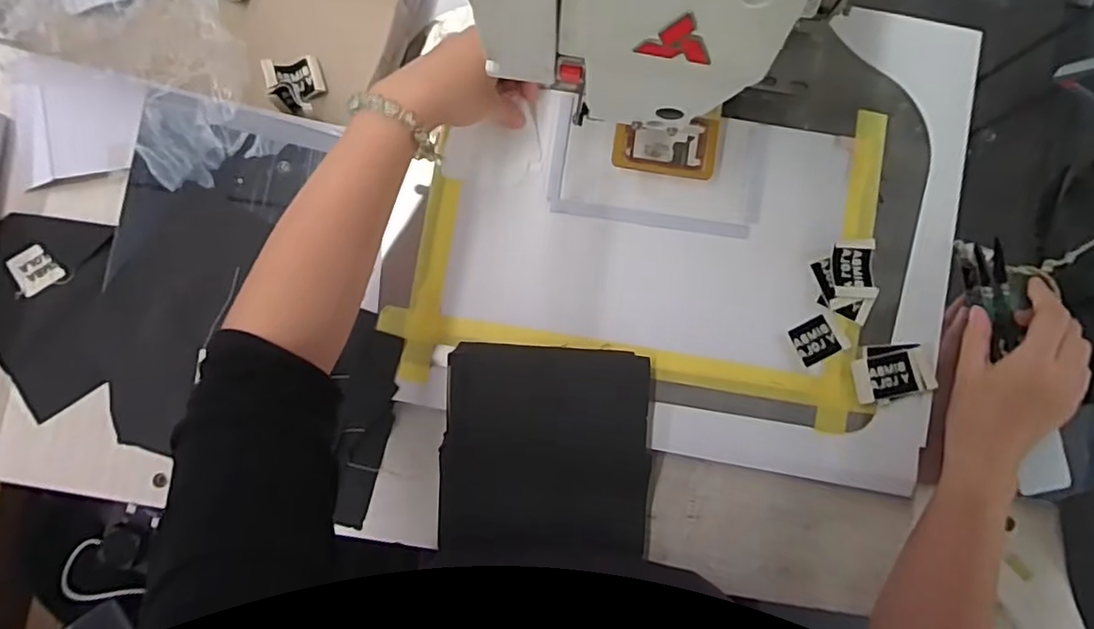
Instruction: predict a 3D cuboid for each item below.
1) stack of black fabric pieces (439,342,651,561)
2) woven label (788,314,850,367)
[{"bbox_3d":[-0.001,0.108,0.467,0.157,0.017,0.162,3,87,2],"label":"stack of black fabric pieces"},{"bbox_3d":[0.217,0.020,0.477,0.040,0.004,0.034,-24,88,-1],"label":"woven label"}]

